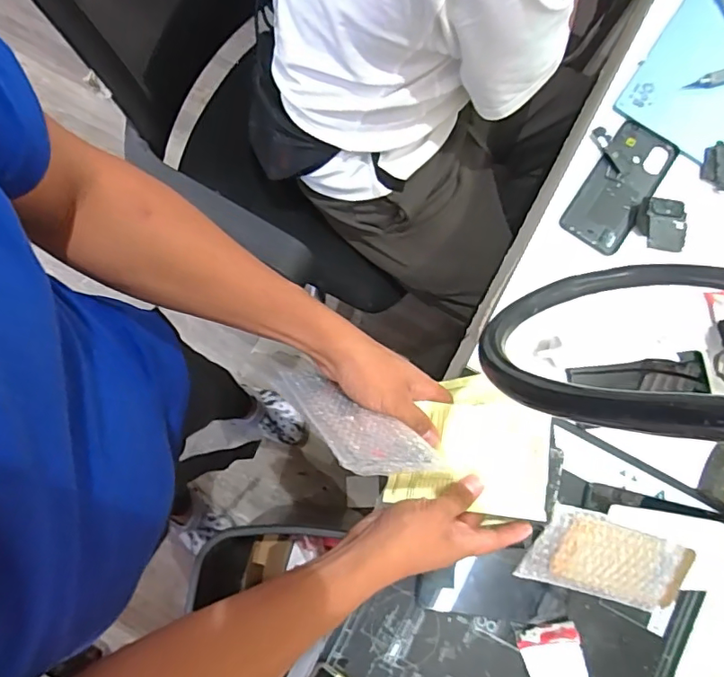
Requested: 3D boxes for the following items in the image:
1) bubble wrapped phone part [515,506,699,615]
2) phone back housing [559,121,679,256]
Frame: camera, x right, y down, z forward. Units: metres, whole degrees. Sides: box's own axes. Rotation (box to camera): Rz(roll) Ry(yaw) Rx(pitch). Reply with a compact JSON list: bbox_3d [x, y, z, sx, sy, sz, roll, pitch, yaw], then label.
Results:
[{"bbox_3d":[0.250,0.225,0.520,0.185,0.011,0.086,17,99,-14],"label":"bubble wrapped phone part"},{"bbox_3d":[0.303,-0.180,0.612,0.074,0.009,0.160,33,82,6],"label":"phone back housing"}]

